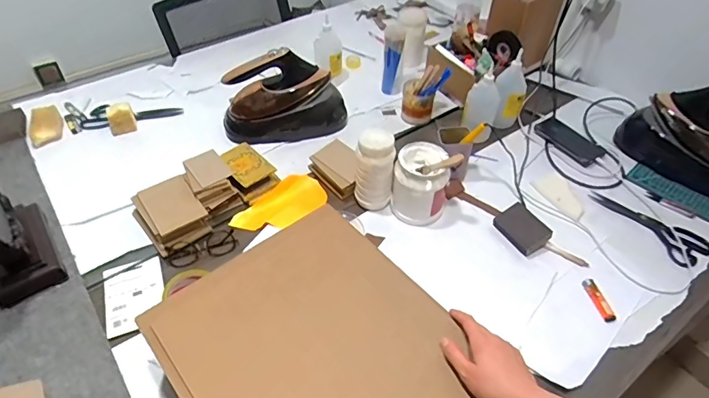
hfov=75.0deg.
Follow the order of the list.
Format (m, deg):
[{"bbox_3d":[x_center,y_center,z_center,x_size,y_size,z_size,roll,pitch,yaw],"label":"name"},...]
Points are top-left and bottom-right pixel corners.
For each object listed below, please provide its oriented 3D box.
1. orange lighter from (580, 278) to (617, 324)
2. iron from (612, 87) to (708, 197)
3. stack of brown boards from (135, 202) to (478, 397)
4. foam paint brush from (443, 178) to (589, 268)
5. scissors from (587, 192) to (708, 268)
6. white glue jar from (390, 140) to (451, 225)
[{"bbox_3d":[0.456,0.188,0.862,0.022,0.013,0.087,-7,45,-9],"label":"orange lighter"},{"bbox_3d":[0.773,-0.143,1.043,0.298,0.188,0.114,32,52,27],"label":"iron"},{"bbox_3d":[-0.031,0.216,0.601,0.331,0.034,0.432,-33,60,-25],"label":"stack of brown boards"},{"bbox_3d":[0.332,0.043,0.979,0.078,0.045,0.318,-29,52,-27],"label":"foam paint brush"},{"bbox_3d":[0.628,0.049,0.991,0.094,0.011,0.236,-26,51,-25],"label":"scissors"},{"bbox_3d":[0.137,-0.027,0.965,0.110,0.143,0.100,18,47,15],"label":"white glue jar"}]

